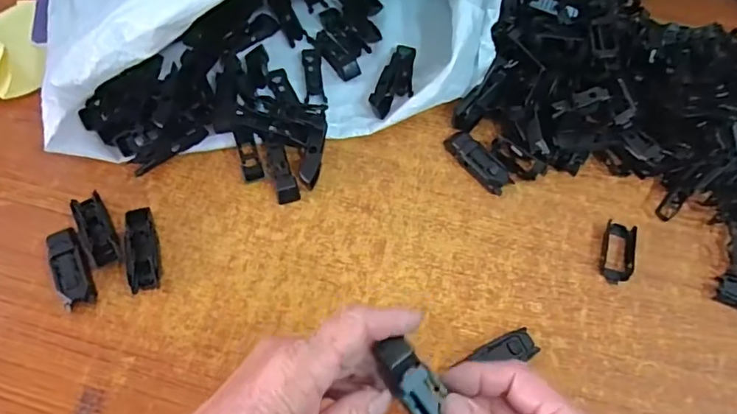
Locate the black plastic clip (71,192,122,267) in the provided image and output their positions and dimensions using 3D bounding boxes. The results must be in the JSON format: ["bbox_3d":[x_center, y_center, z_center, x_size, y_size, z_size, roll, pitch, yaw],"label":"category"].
[{"bbox_3d":[-0.209,0.018,0.404,0.022,0.014,0.058,-28,68,-15],"label":"black plastic clip"}]

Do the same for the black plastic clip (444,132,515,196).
[{"bbox_3d":[0.093,-0.040,0.446,0.025,0.013,0.065,-37,70,-18],"label":"black plastic clip"}]

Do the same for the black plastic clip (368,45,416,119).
[{"bbox_3d":[0.028,-0.115,0.476,0.031,0.018,0.081,20,65,8],"label":"black plastic clip"}]

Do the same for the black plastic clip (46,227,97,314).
[{"bbox_3d":[-0.221,0.045,0.388,0.023,0.016,0.061,-24,67,-13],"label":"black plastic clip"}]

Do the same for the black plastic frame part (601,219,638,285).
[{"bbox_3d":[0.197,0.034,0.412,0.023,0.012,0.054,16,64,6],"label":"black plastic frame part"}]

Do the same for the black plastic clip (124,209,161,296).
[{"bbox_3d":[-0.171,0.033,0.398,0.021,0.014,0.064,-13,65,-8],"label":"black plastic clip"}]

